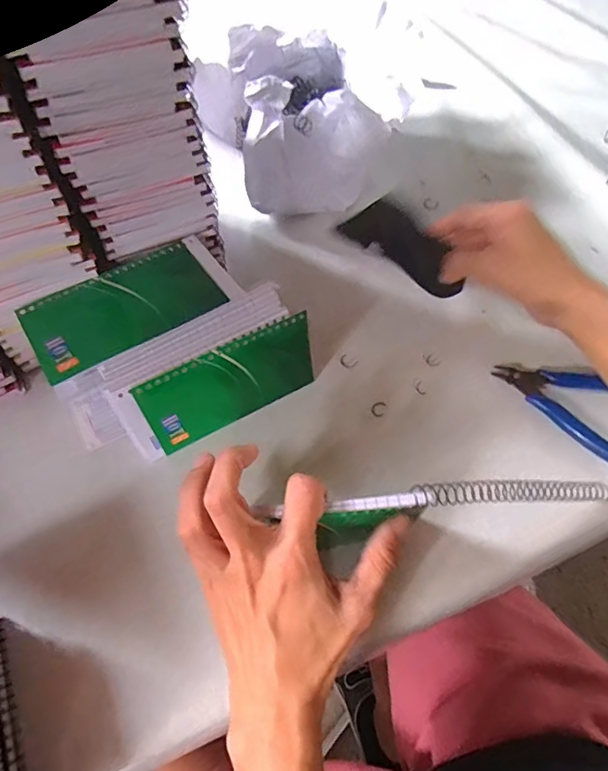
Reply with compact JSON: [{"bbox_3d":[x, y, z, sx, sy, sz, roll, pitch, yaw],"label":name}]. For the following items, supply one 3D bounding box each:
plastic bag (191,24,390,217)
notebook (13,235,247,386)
[{"bbox_3d":[-0.020,-0.272,0.501,0.166,0.125,0.205,-11,59,-6],"label":"plastic bag"},{"bbox_3d":[-0.124,-0.060,0.353,0.141,0.010,0.076,-32,63,-17],"label":"notebook"}]

